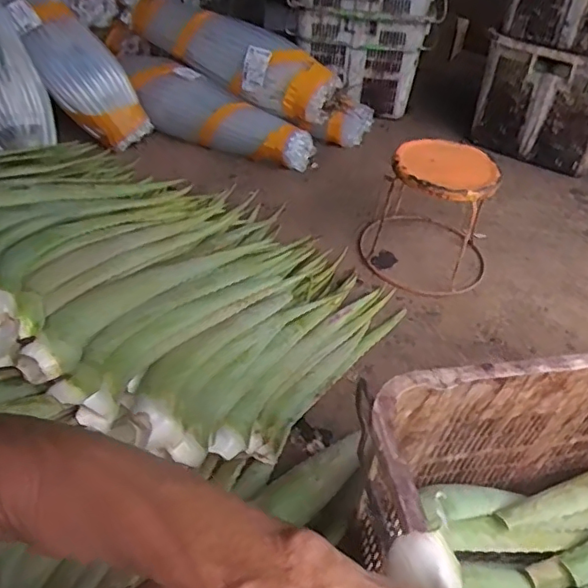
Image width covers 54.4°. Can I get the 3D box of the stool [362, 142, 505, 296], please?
[{"bbox_3d":[0.312,-0.193,1.304,0.294,0.266,0.303,13,45,13],"label":"stool"}]

